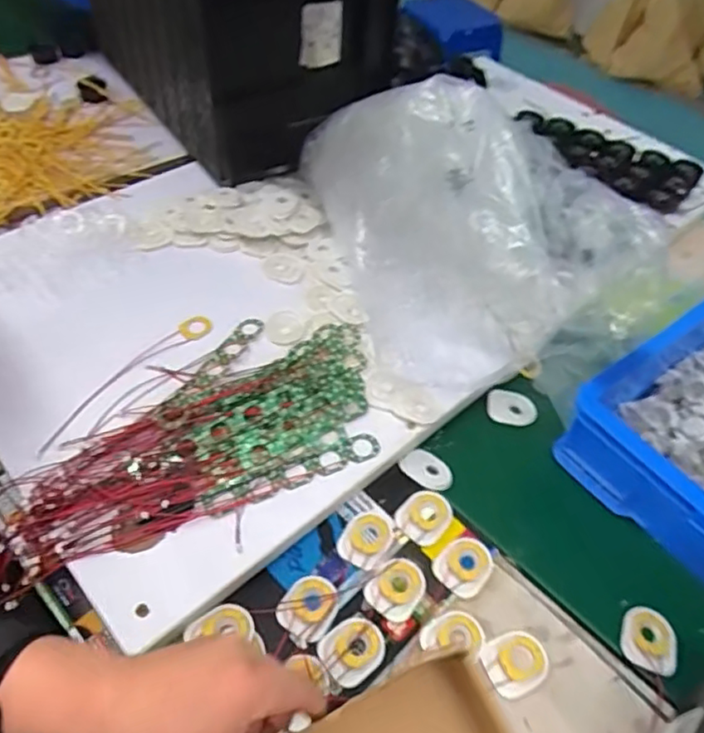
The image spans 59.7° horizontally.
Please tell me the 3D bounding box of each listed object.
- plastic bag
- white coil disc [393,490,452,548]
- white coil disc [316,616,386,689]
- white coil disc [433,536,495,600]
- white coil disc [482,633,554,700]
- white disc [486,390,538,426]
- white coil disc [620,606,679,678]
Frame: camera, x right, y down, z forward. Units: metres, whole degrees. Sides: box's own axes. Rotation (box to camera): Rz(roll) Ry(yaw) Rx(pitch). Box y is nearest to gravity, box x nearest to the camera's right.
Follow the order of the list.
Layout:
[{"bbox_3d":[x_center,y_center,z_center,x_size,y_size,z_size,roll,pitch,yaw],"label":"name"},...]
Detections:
[{"bbox_3d":[0.173,-0.198,0.791,0.362,0.161,0.455,-15,55,-16],"label":"plastic bag"},{"bbox_3d":[0.076,0.153,0.632,0.055,0.006,0.049,-33,61,-26],"label":"white coil disc"},{"bbox_3d":[0.002,0.254,0.550,0.056,0.004,0.049,-29,60,-25],"label":"white coil disc"},{"bbox_3d":[0.112,0.198,0.608,0.062,0.004,0.050,-36,63,-28],"label":"white coil disc"},{"bbox_3d":[0.150,0.267,0.554,0.059,0.012,0.048,-14,55,-16],"label":"white coil disc"},{"bbox_3d":[0.194,0.051,0.747,0.063,0.004,0.041,10,67,-6],"label":"white disc"},{"bbox_3d":[0.285,0.261,0.584,0.053,0.009,0.063,22,53,12],"label":"white coil disc"}]

